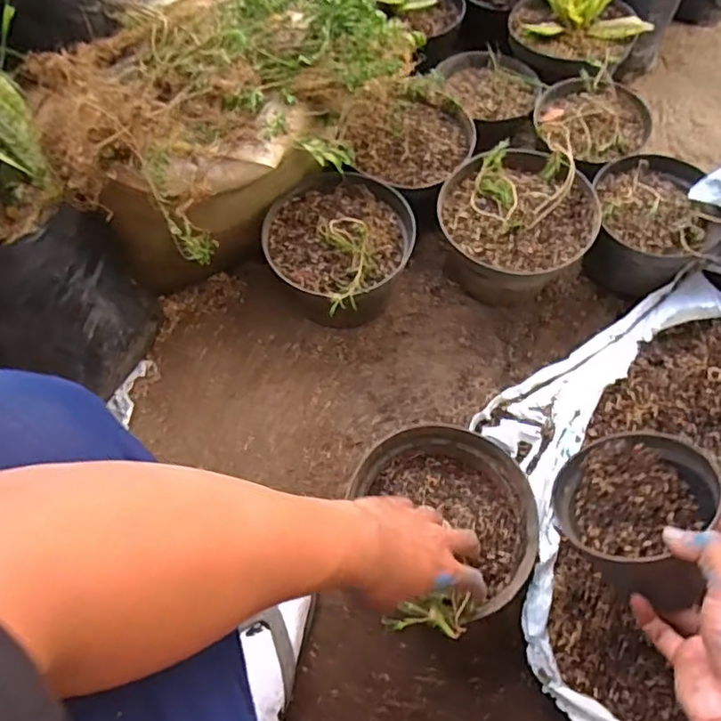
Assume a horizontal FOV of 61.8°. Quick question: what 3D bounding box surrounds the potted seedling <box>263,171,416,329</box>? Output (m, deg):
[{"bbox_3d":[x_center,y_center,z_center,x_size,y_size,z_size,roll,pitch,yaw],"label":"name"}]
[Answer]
[{"bbox_3d":[-0.024,-0.130,0.755,0.164,0.141,0.169,-2,60,3],"label":"potted seedling"}]

